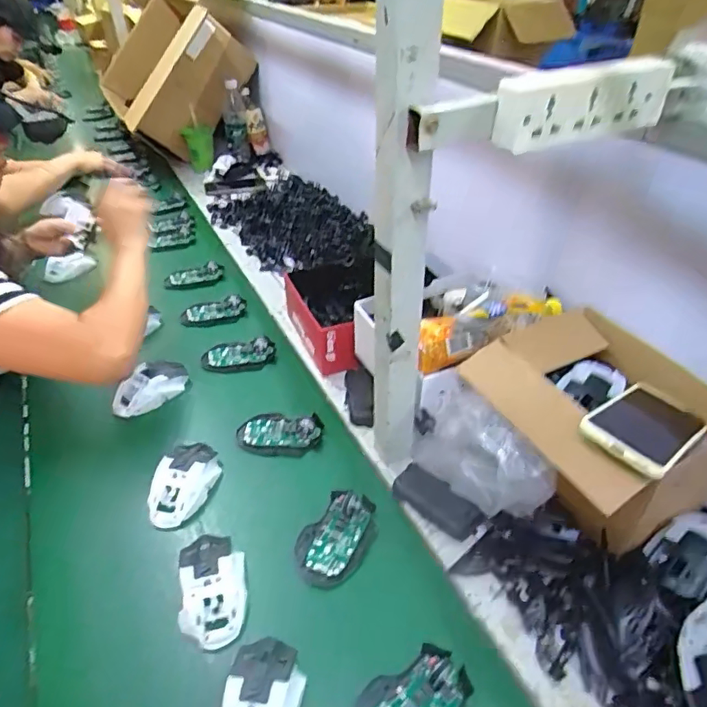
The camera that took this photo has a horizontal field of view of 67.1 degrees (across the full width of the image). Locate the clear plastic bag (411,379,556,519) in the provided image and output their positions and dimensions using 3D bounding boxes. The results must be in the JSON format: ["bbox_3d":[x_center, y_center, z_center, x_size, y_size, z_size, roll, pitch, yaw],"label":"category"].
[{"bbox_3d":[0.143,0.115,0.610,0.072,0.141,0.170,-26,44,-25],"label":"clear plastic bag"}]

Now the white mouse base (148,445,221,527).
[{"bbox_3d":[-0.210,0.158,0.666,0.064,0.048,0.115,1,39,6],"label":"white mouse base"}]

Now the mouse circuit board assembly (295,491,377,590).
[{"bbox_3d":[-0.017,0.209,0.606,0.075,0.024,0.109,21,45,27],"label":"mouse circuit board assembly"}]

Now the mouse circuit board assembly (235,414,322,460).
[{"bbox_3d":[-0.104,0.110,0.735,0.114,0.025,0.063,5,40,10],"label":"mouse circuit board assembly"}]

